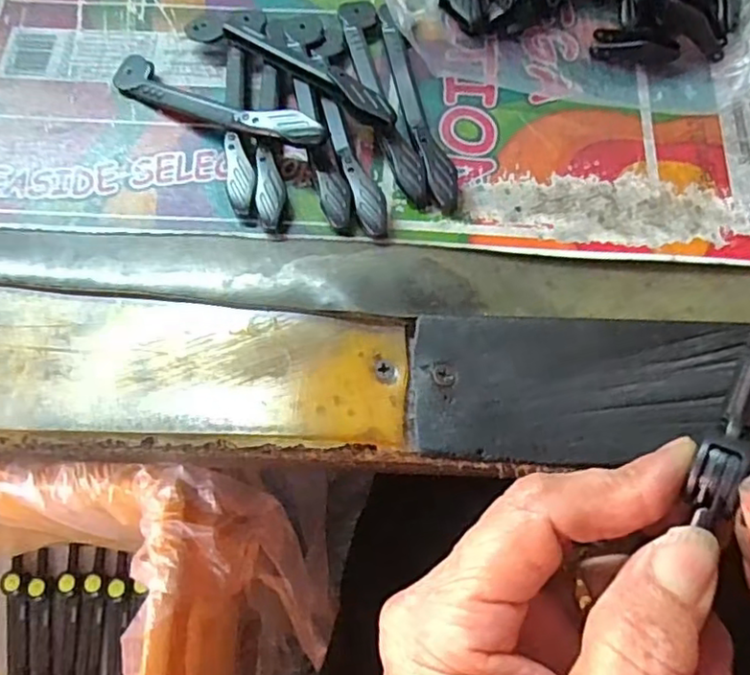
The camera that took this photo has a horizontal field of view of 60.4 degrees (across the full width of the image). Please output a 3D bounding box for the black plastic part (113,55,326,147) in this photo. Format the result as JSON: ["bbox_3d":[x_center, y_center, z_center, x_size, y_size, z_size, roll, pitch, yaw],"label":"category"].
[{"bbox_3d":[-0.066,-0.094,0.258,0.104,0.009,0.016,25,69,25],"label":"black plastic part"}]

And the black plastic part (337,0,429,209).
[{"bbox_3d":[0.003,-0.101,0.264,0.015,0.012,0.110,-12,67,-4],"label":"black plastic part"}]

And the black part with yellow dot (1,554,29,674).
[{"bbox_3d":[-0.287,0.236,0.512,0.018,0.011,0.117,-11,68,-3],"label":"black part with yellow dot"}]

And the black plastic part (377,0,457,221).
[{"bbox_3d":[0.016,-0.097,0.265,0.013,0.008,0.106,-13,67,-5],"label":"black plastic part"}]

